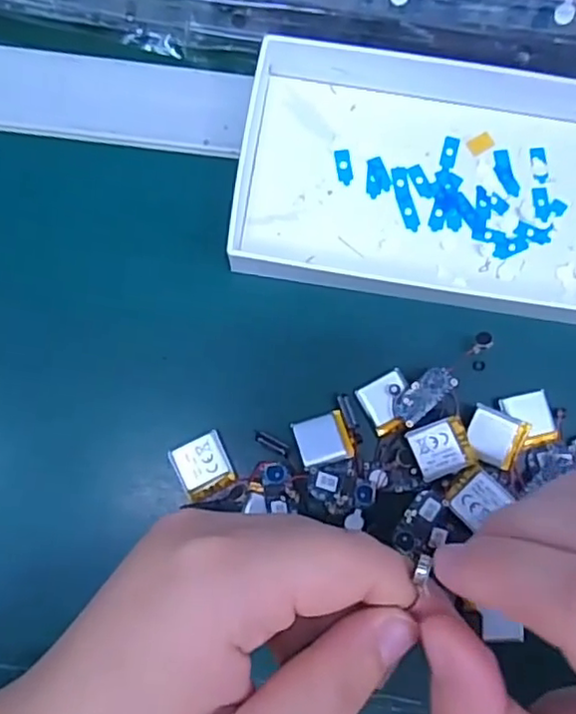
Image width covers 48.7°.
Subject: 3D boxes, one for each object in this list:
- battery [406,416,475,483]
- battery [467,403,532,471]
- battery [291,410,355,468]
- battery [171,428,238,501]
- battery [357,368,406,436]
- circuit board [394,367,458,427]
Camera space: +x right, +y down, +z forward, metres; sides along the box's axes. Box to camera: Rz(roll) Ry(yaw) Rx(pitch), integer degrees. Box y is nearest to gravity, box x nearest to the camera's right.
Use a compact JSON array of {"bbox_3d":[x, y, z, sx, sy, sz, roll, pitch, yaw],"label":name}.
[{"bbox_3d":[0.063,0.037,0.260,0.023,0.004,0.022,-19,82,-4],"label":"battery"},{"bbox_3d":[0.085,0.033,0.259,0.021,0.004,0.021,24,81,3],"label":"battery"},{"bbox_3d":[0.014,0.034,0.262,0.021,0.006,0.020,-16,81,-4],"label":"battery"},{"bbox_3d":[-0.034,0.044,0.258,0.021,0.004,0.023,-26,82,-5],"label":"battery"},{"bbox_3d":[0.042,0.019,0.266,0.020,0.007,0.021,-26,82,-5],"label":"battery"},{"bbox_3d":[0.056,0.016,0.264,0.027,0.005,0.012,-40,84,-7],"label":"circuit board"}]

